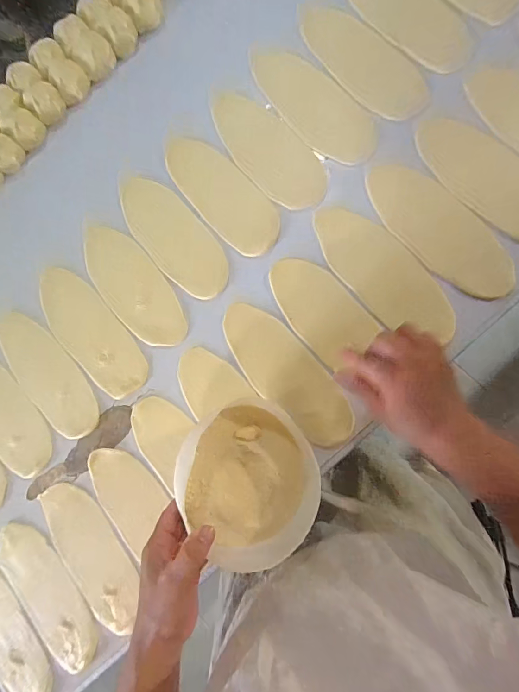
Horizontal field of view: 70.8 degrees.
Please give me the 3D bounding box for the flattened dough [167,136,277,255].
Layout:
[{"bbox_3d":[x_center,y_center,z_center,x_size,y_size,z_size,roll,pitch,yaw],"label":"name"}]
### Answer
[{"bbox_3d":[-0.055,-0.223,0.533,0.084,0.011,0.219,-41,81,2],"label":"flattened dough"}]

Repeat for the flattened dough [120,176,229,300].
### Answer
[{"bbox_3d":[-0.126,-0.161,0.532,0.088,0.007,0.216,-42,81,2],"label":"flattened dough"}]

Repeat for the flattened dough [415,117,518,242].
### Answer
[{"bbox_3d":[0.305,-0.217,0.474,0.075,0.015,0.228,-42,81,2],"label":"flattened dough"}]

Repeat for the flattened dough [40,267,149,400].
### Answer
[{"bbox_3d":[-0.253,-0.022,0.542,0.085,0.006,0.222,-42,81,2],"label":"flattened dough"}]

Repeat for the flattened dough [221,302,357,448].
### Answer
[{"bbox_3d":[0.036,0.035,0.494,0.223,0.013,0.085,45,91,9],"label":"flattened dough"}]

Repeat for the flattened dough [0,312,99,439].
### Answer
[{"bbox_3d":[-0.319,0.043,0.540,0.215,0.008,0.089,43,91,9],"label":"flattened dough"}]

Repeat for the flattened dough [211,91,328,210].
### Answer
[{"bbox_3d":[0.009,-0.291,0.534,0.088,0.015,0.229,-39,81,2],"label":"flattened dough"}]

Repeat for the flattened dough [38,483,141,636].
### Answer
[{"bbox_3d":[-0.235,0.289,0.509,0.083,0.013,0.212,-40,81,2],"label":"flattened dough"}]

